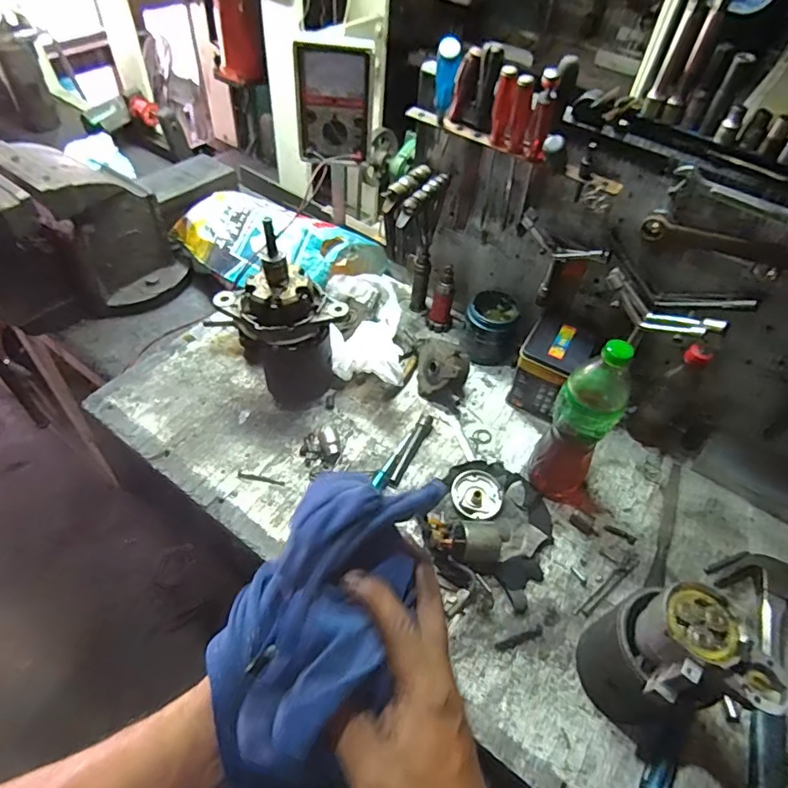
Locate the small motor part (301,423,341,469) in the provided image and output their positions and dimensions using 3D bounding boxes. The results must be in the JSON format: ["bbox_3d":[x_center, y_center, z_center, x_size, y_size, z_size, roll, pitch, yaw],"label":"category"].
[{"bbox_3d":[-0.111,0.079,0.767,0.057,0.027,0.074,-8,52,-12],"label":"small motor part"}]

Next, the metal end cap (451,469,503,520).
[{"bbox_3d":[0.120,0.144,0.734,0.071,0.012,0.071,3,51,-4],"label":"metal end cap"}]

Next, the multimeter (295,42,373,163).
[{"bbox_3d":[-0.095,-0.456,0.809,0.113,0.160,0.031,10,51,2],"label":"multimeter"}]

